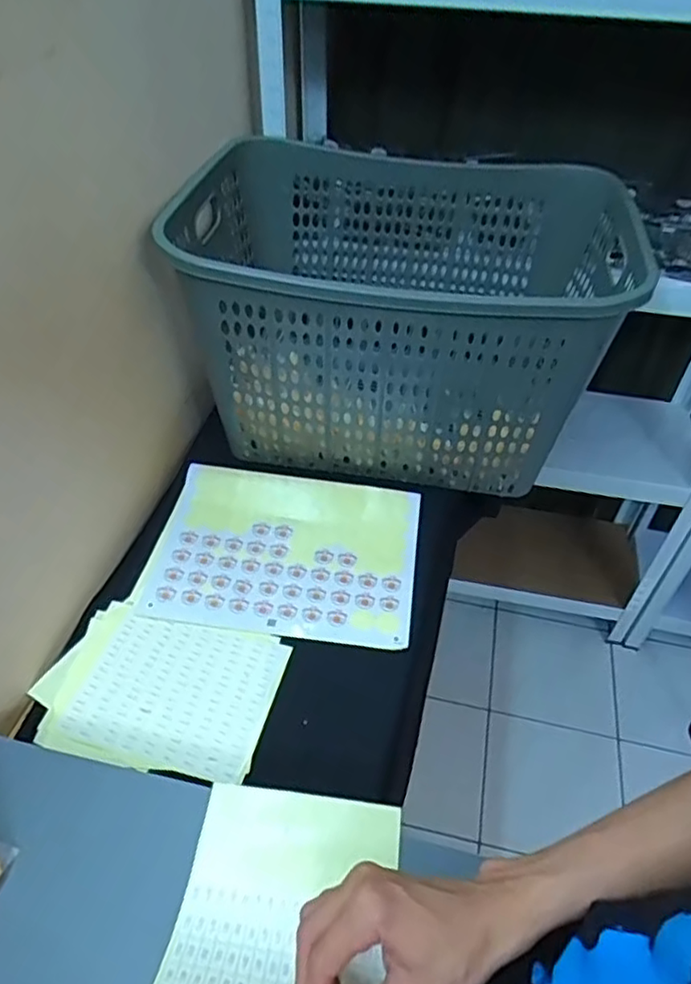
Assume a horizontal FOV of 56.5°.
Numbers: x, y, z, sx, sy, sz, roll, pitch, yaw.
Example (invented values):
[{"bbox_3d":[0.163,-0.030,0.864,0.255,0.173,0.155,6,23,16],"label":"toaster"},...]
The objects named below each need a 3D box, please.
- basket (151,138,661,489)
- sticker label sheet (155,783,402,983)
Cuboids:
[{"bbox_3d":[0.080,-0.270,0.947,0.571,0.325,0.507,11,46,8],"label":"basket"},{"bbox_3d":[-0.043,0.303,0.475,0.158,0.068,0.175,6,46,3],"label":"sticker label sheet"}]

